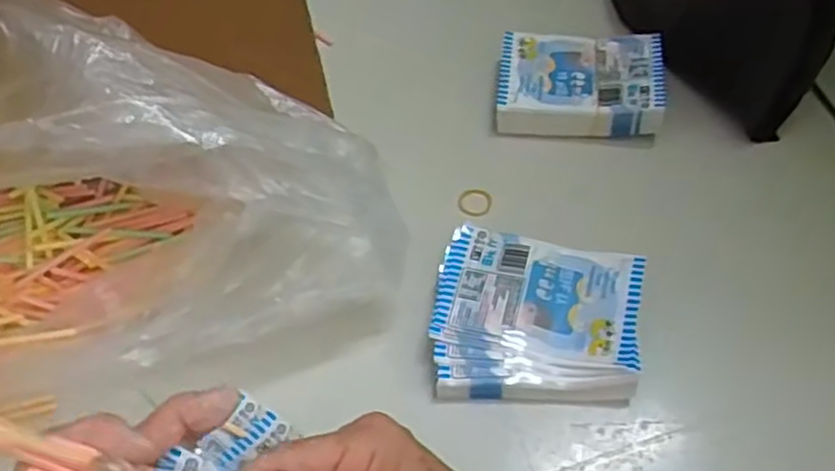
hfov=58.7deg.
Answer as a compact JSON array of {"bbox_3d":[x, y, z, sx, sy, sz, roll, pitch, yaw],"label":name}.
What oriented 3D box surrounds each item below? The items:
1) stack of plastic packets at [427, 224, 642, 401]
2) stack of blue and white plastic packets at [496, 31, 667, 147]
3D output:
[{"bbox_3d":[0.064,0.043,0.403,0.107,0.024,0.092,6,59,7],"label":"stack of plastic packets"},{"bbox_3d":[0.106,-0.102,0.487,0.104,0.023,0.073,4,59,5],"label":"stack of blue and white plastic packets"}]

